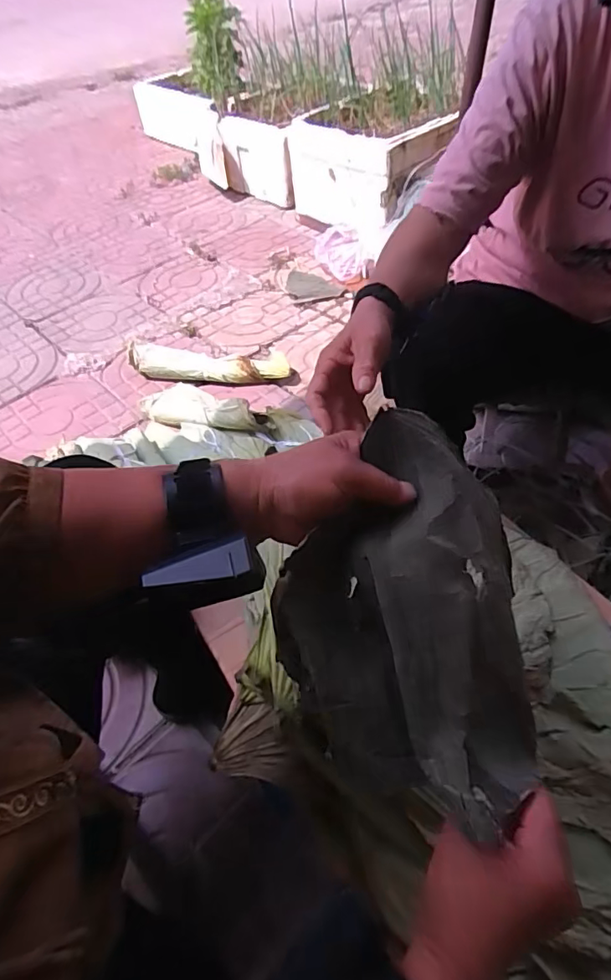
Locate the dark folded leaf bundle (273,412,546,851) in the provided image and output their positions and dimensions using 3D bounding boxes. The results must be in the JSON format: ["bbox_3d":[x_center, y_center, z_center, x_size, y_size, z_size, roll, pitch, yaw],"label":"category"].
[{"bbox_3d":[0.057,0.073,0.328,0.145,0.052,0.231,-8,84,9],"label":"dark folded leaf bundle"}]

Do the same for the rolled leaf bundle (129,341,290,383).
[{"bbox_3d":[-0.241,-0.311,1.275,0.397,0.054,0.100,2,51,6],"label":"rolled leaf bundle"}]

